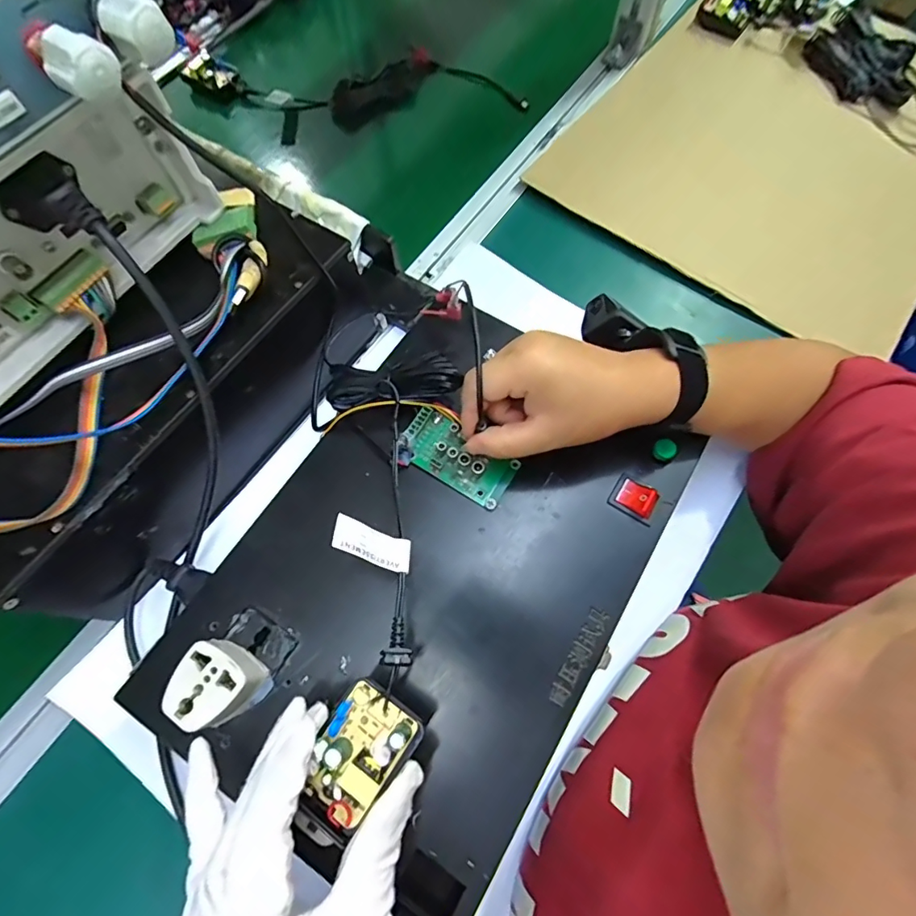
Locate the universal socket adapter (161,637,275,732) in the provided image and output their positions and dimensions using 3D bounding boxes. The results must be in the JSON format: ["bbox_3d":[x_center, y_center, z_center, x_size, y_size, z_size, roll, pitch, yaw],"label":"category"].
[{"bbox_3d":[-0.132,0.125,0.265,0.038,0.034,0.039,37,74,16],"label":"universal socket adapter"}]

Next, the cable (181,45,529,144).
[{"bbox_3d":[-0.113,-0.410,0.540,0.372,0.052,0.112,-5,67,1],"label":"cable"}]

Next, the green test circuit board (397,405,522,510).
[{"bbox_3d":[0.000,-0.001,0.322,0.076,0.016,0.043,34,73,9],"label":"green test circuit board"}]

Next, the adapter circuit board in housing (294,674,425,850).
[{"bbox_3d":[-0.048,0.136,0.215,0.038,0.017,0.063,35,73,16],"label":"adapter circuit board in housing"}]

